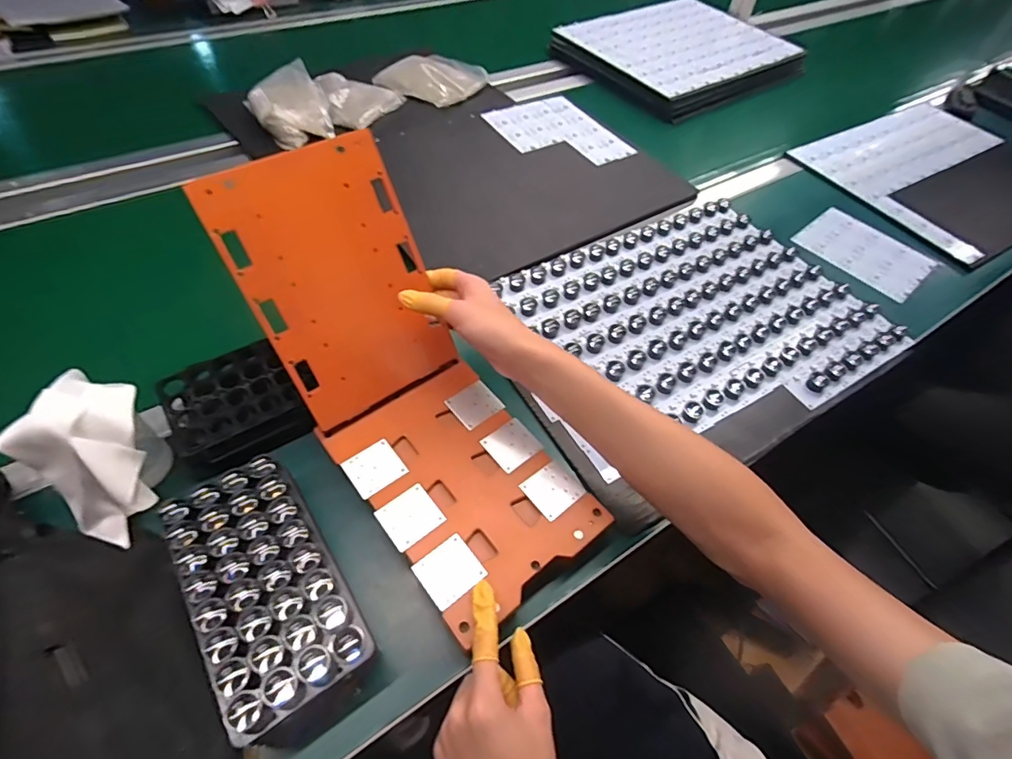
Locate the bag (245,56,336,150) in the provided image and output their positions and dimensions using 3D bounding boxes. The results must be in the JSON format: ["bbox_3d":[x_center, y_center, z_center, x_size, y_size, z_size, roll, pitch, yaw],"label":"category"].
[{"bbox_3d":[-0.371,-0.468,0.844,0.126,0.044,0.176,-15,57,-13],"label":"bag"}]

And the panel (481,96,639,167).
[{"bbox_3d":[0.091,-0.441,0.886,0.182,0.009,0.229,-30,62,-22],"label":"panel"}]

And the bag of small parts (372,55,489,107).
[{"bbox_3d":[-0.150,-0.594,0.965,0.195,0.028,0.147,22,57,11],"label":"bag of small parts"}]

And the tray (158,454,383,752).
[{"bbox_3d":[-0.185,0.168,0.398,0.103,0.066,0.201,-27,61,-21],"label":"tray"}]

